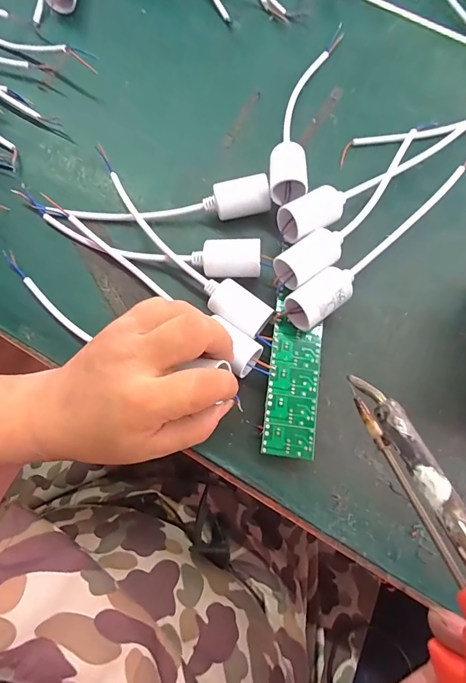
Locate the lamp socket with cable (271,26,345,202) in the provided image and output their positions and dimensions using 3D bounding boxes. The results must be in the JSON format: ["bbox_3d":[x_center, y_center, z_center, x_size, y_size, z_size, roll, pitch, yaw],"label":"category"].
[{"bbox_3d":[0.062,-0.202,0.334,0.032,0.037,0.206,13,77,3],"label":"lamp socket with cable"}]

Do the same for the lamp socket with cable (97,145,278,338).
[{"bbox_3d":[-0.051,-0.080,0.307,0.030,0.028,0.206,-43,80,-9],"label":"lamp socket with cable"}]

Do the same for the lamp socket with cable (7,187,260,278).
[{"bbox_3d":[-0.078,-0.083,0.307,0.205,0.028,0.032,16,77,4],"label":"lamp socket with cable"}]

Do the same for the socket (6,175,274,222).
[{"bbox_3d":[-0.071,-0.111,0.315,0.199,0.028,0.028,-3,77,0],"label":"socket"}]

